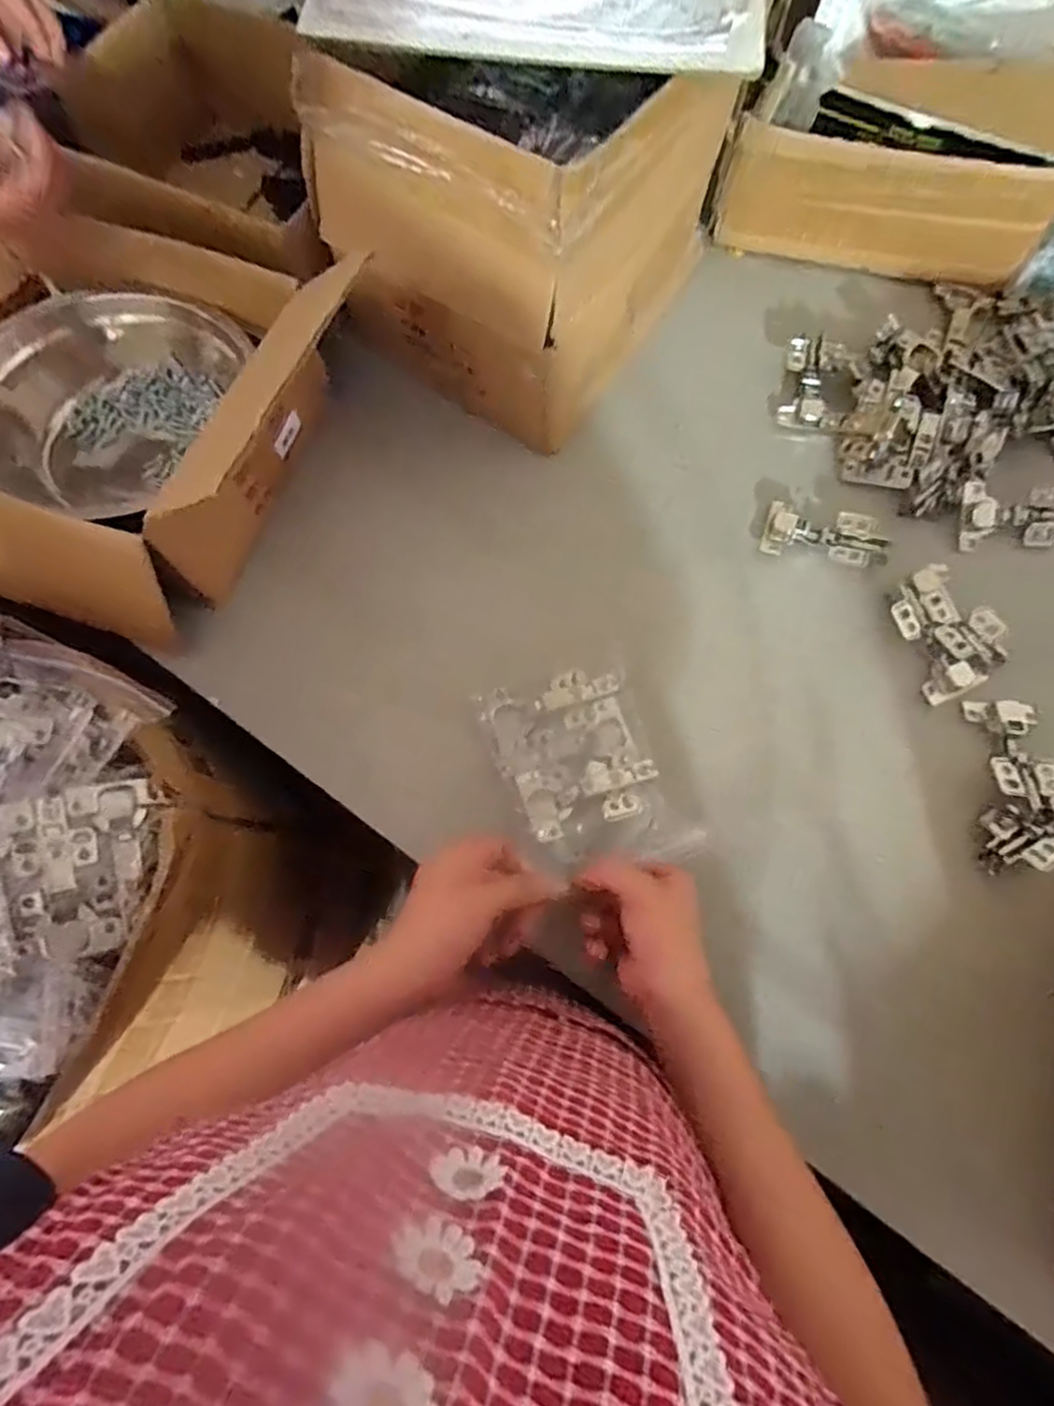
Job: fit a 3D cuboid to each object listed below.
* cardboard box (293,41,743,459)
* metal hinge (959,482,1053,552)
[{"bbox_3d":[0.008,-0.447,0.583,0.238,0.214,0.310,33,75,11],"label":"cardboard box"},{"bbox_3d":[0.435,-0.168,0.601,0.097,0.021,0.054,-3,72,0],"label":"metal hinge"}]

